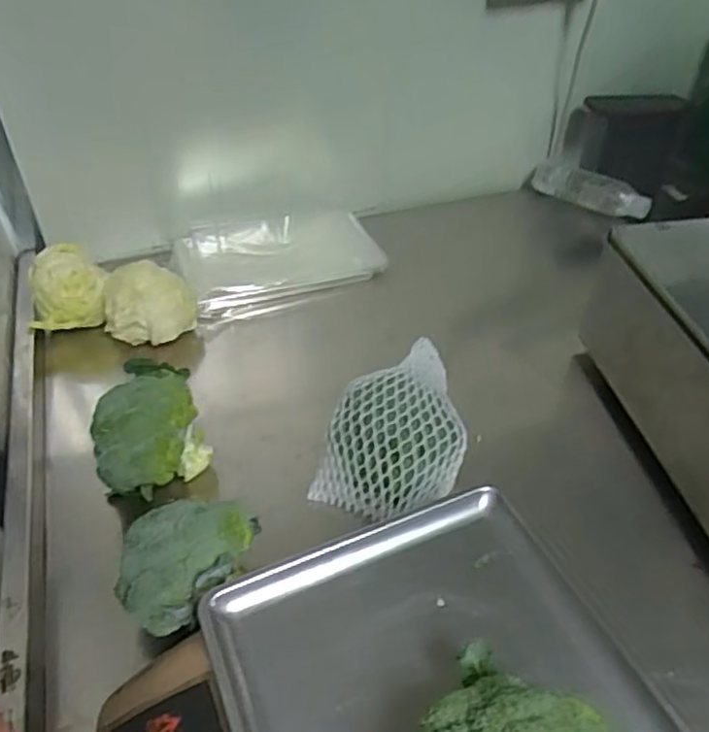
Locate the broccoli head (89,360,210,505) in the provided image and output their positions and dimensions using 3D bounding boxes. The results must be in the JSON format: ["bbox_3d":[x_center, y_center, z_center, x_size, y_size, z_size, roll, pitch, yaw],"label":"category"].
[{"bbox_3d":[-0.198,0.067,0.621,0.097,0.105,0.134,-12,42,-12],"label":"broccoli head"}]

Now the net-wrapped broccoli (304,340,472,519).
[{"bbox_3d":[0.049,0.061,0.634,0.129,0.096,0.202,17,45,20],"label":"net-wrapped broccoli"}]

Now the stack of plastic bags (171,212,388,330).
[{"bbox_3d":[-0.122,-0.161,0.981,0.284,0.064,0.221,-18,44,-18],"label":"stack of plastic bags"}]

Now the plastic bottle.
[{"bbox_3d":[0.431,-0.319,1.171,0.216,0.051,0.060,23,47,25],"label":"plastic bottle"}]

